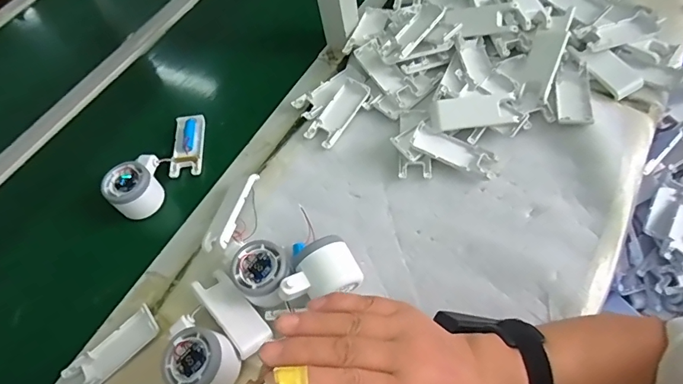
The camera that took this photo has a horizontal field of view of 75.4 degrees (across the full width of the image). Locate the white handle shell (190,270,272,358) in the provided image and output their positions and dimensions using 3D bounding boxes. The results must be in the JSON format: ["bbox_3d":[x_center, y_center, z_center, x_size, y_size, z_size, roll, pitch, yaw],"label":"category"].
[{"bbox_3d":[-0.116,0.126,0.470,0.038,0.020,0.100,-39,60,-15],"label":"white handle shell"}]

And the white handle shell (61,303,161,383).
[{"bbox_3d":[-0.249,0.172,0.478,0.105,0.013,0.043,-42,61,-17],"label":"white handle shell"}]

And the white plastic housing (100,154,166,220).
[{"bbox_3d":[-0.268,-0.007,0.586,0.077,0.057,0.055,-35,61,-11],"label":"white plastic housing"}]

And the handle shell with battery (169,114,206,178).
[{"bbox_3d":[-0.219,-0.067,0.632,0.041,0.015,0.103,-9,57,4],"label":"handle shell with battery"}]

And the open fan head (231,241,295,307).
[{"bbox_3d":[-0.084,0.090,0.476,0.059,0.046,0.060,-4,58,7],"label":"open fan head"}]

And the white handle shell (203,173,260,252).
[{"bbox_3d":[-0.135,0.022,0.531,0.039,0.021,0.104,8,60,14],"label":"white handle shell"}]

